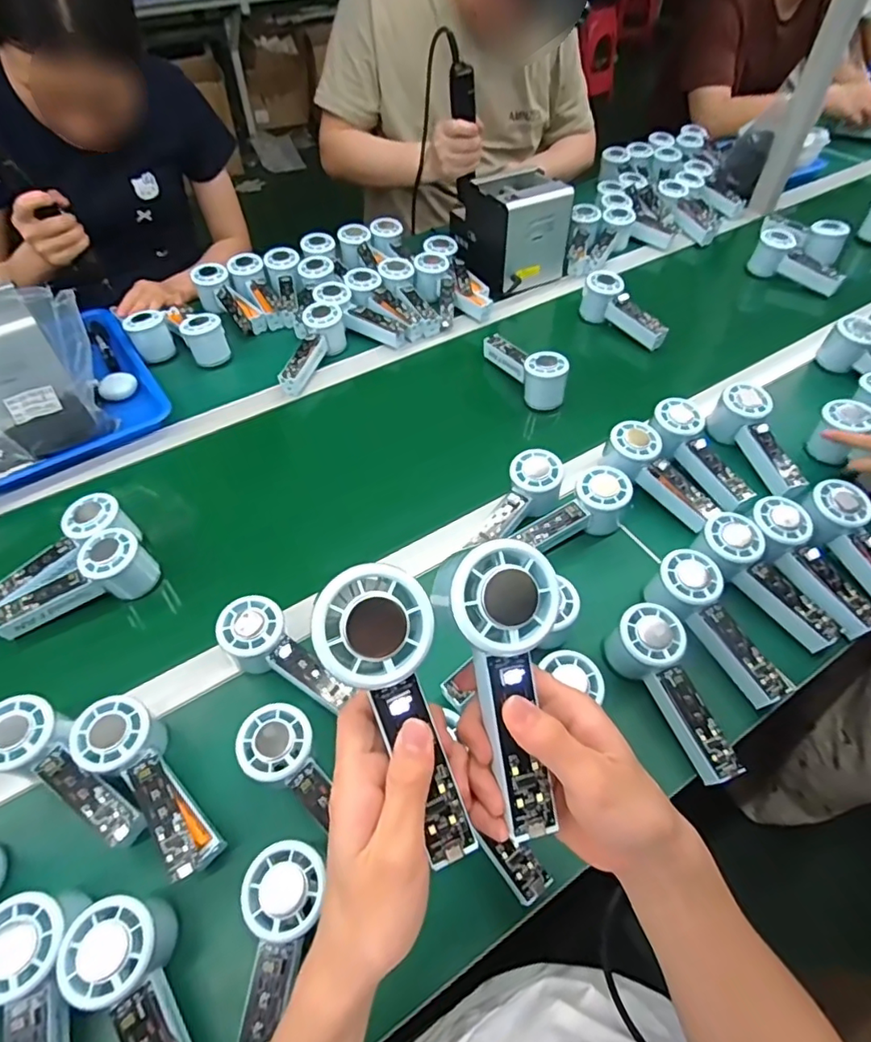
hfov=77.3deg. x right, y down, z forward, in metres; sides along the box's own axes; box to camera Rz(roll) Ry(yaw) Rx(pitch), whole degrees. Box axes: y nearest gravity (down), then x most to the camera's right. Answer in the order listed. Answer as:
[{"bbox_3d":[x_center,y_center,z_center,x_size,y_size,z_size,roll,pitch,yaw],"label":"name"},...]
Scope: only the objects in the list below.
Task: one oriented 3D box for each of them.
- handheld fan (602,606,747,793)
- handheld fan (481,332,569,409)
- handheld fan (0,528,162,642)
[{"bbox_3d":[0.207,0.149,0.481,0.058,0.051,0.151,-20,70,-13],"label":"handheld fan"},{"bbox_3d":[0.121,-0.220,0.758,0.044,0.061,0.150,-28,58,-18],"label":"handheld fan"},{"bbox_3d":[-0.368,0.065,0.556,0.147,0.066,0.048,-22,56,-14],"label":"handheld fan"}]

